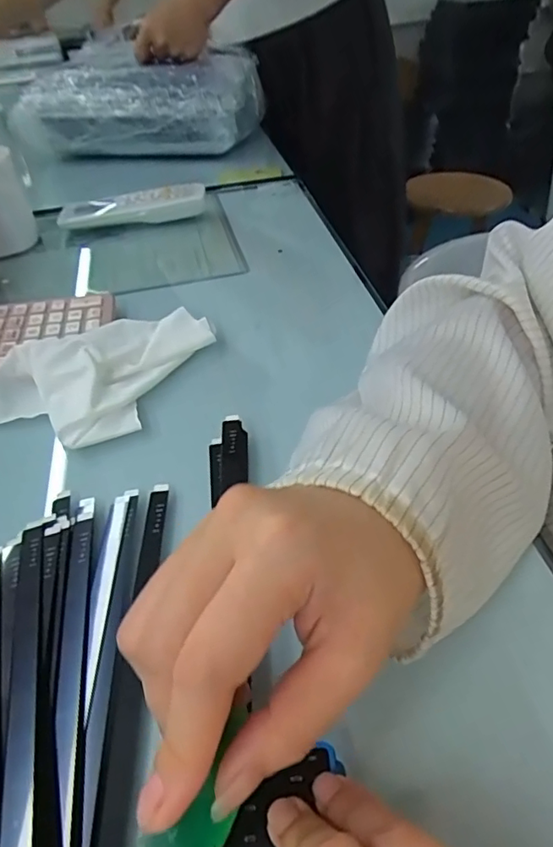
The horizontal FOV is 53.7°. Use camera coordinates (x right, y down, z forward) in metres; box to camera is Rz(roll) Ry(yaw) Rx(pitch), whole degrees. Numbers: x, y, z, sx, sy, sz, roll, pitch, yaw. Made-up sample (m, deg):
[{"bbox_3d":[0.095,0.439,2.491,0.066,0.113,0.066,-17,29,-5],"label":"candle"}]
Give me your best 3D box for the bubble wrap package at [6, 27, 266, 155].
[{"bbox_3d":[-0.205,-0.499,0.830,0.363,0.109,0.186,12,45,17],"label":"bubble wrap package"}]

